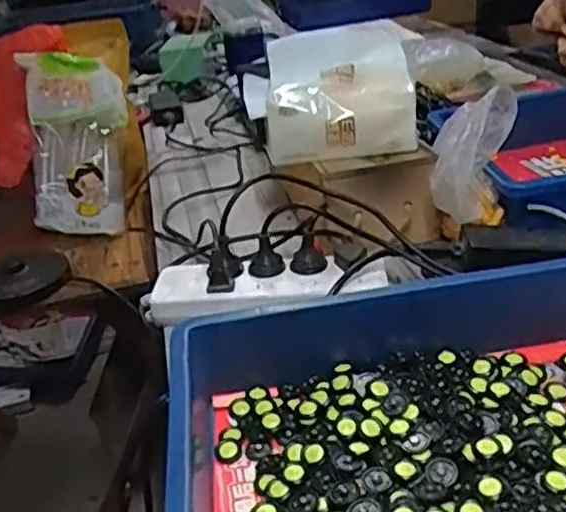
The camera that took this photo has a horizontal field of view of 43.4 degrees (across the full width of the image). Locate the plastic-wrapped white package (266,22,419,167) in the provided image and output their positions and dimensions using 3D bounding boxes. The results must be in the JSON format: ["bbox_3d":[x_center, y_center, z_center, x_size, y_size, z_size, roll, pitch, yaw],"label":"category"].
[{"bbox_3d":[0.057,-0.169,0.727,0.147,0.138,0.045,-7,-6,4],"label":"plastic-wrapped white package"}]

